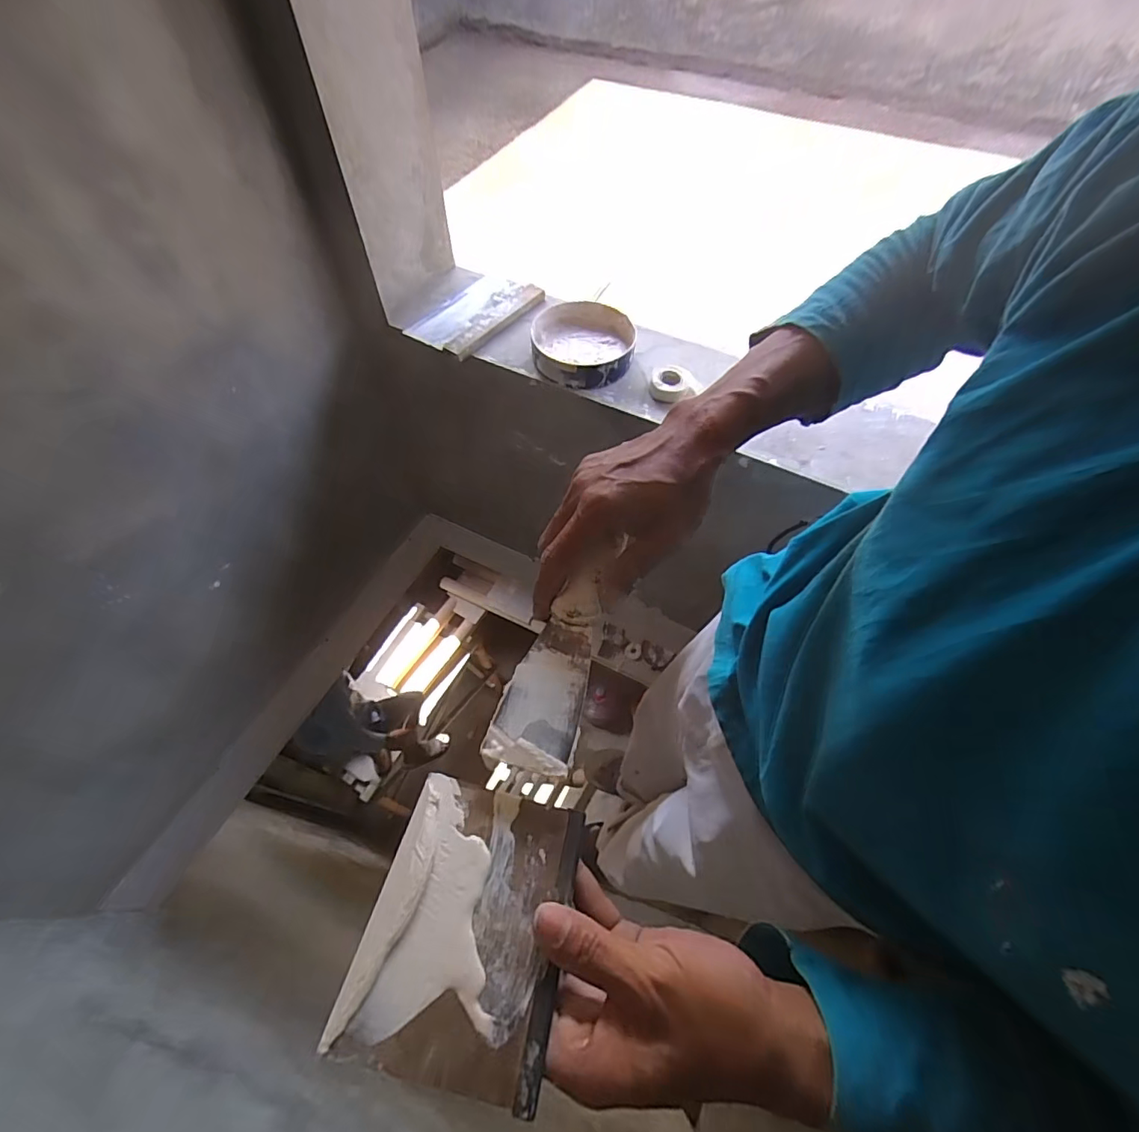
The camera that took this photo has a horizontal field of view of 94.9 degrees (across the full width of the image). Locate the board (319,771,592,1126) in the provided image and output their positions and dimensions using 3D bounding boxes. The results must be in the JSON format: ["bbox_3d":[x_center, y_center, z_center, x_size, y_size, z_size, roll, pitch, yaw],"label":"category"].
[{"bbox_3d":[-0.045,0.165,0.248,0.087,0.007,0.116,16,43,0],"label":"board"}]

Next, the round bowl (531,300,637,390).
[{"bbox_3d":[0.019,-0.313,0.738,0.139,0.042,0.143,1,59,-1],"label":"round bowl"}]

